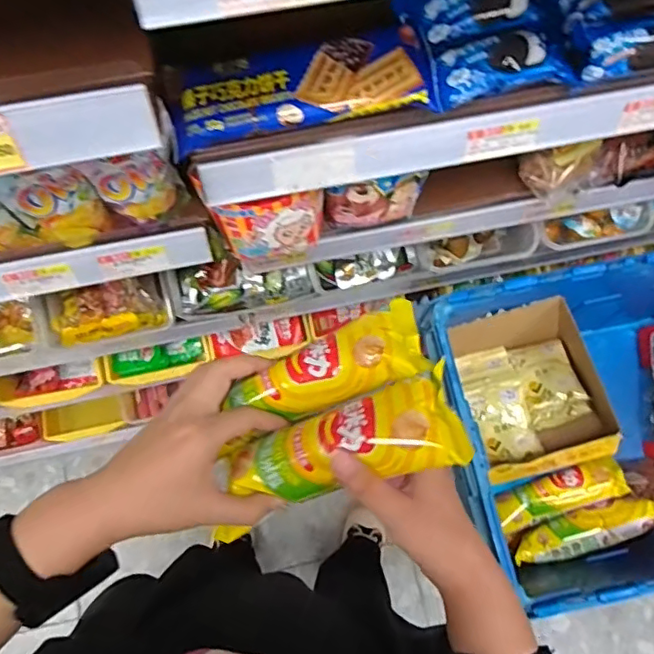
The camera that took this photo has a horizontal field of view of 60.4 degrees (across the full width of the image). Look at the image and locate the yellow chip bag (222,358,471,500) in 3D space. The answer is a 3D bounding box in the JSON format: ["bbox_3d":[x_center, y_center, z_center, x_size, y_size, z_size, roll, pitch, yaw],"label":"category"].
[{"bbox_3d":[0.009,0.083,0.396,0.170,0.037,0.060,-20,73,19],"label":"yellow chip bag"}]

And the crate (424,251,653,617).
[{"bbox_3d":[0.466,0.140,0.874,0.588,0.314,0.402,-11,74,-5],"label":"crate"}]

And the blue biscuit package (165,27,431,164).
[{"bbox_3d":[-0.025,-0.189,0.438,0.201,0.032,0.071,-11,74,-4],"label":"blue biscuit package"}]

